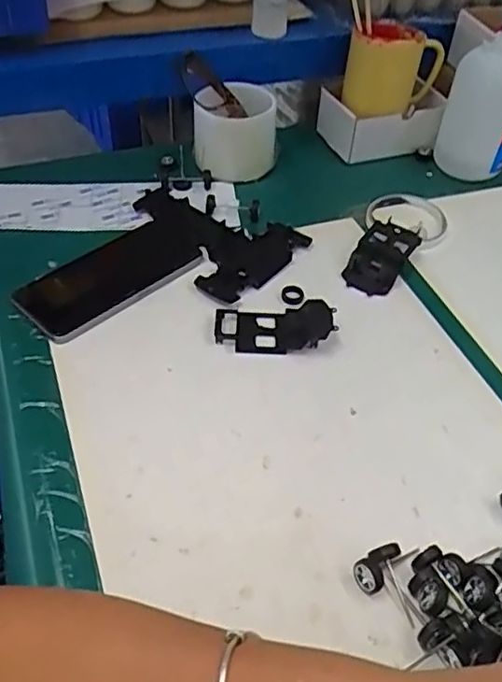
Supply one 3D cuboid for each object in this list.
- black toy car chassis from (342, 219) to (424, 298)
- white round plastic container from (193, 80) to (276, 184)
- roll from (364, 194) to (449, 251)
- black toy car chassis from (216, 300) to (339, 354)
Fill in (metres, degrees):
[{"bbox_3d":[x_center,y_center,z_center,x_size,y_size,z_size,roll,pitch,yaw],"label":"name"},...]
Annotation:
[{"bbox_3d":[0.124,-0.081,0.591,0.046,0.020,0.092,25,50,19],"label":"black toy car chassis"},{"bbox_3d":[-0.017,-0.222,0.677,0.086,0.080,0.076,3,46,-1],"label":"white round plastic container"},{"bbox_3d":[0.166,-0.126,0.644,0.089,0.012,0.085,2,46,-2],"label":"roll"},{"bbox_3d":[0.020,-0.015,0.522,0.096,0.023,0.050,0,46,-4],"label":"black toy car chassis"}]

